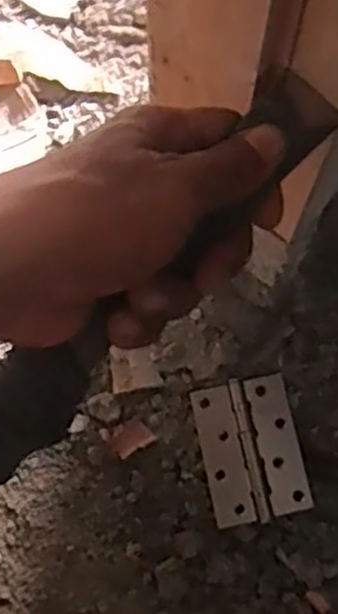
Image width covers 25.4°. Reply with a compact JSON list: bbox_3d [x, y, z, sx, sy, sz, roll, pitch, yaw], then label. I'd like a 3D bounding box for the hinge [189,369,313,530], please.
[{"bbox_3d":[0.060,0.106,0.554,0.070,0.008,0.100,-13,80,0],"label":"hinge"}]

